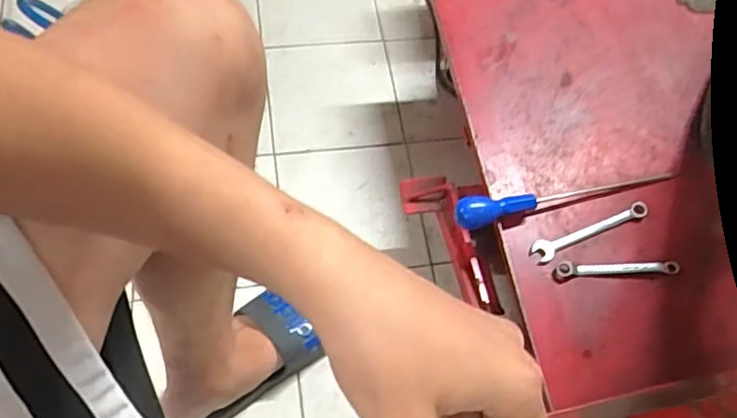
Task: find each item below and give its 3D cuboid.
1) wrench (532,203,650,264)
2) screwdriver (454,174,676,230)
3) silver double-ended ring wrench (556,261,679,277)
[{"bbox_3d":[0.246,0.024,0.648,0.148,0.005,0.023,-21,69,-15],"label":"wrench"},{"bbox_3d":[0.222,-0.019,0.647,0.264,0.036,0.029,-11,67,-11],"label":"screwdriver"},{"bbox_3d":[0.267,0.064,0.629,0.129,0.007,0.016,2,65,-5],"label":"silver double-ended ring wrench"}]

